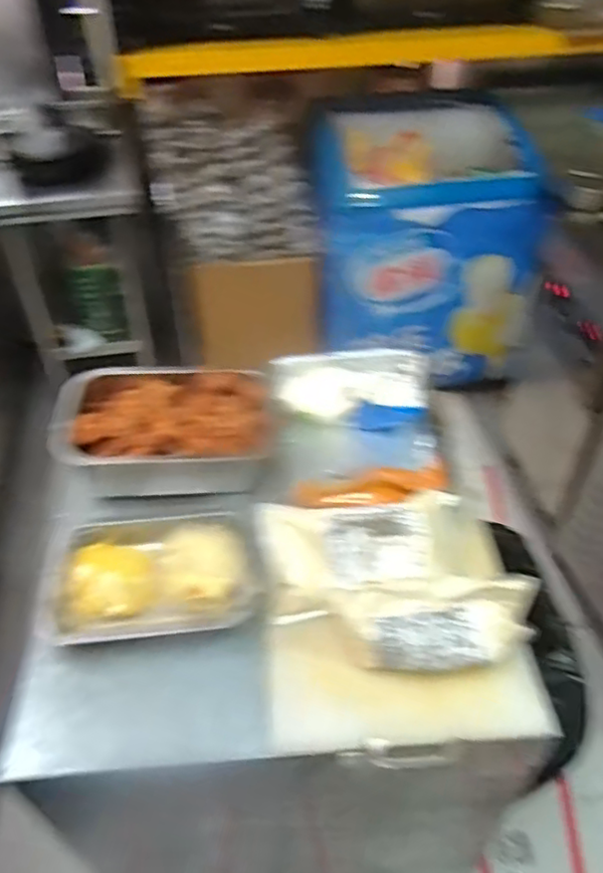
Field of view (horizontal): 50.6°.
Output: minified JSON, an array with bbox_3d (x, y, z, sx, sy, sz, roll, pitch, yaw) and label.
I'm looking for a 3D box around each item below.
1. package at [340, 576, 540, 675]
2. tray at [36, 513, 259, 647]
[{"bbox_3d":[0.163,0.216,0.758,0.228,0.063,0.102,-2,44,-1],"label":"package"},{"bbox_3d":[-0.196,0.176,0.842,0.267,0.044,0.181,-4,44,-3],"label":"tray"}]

